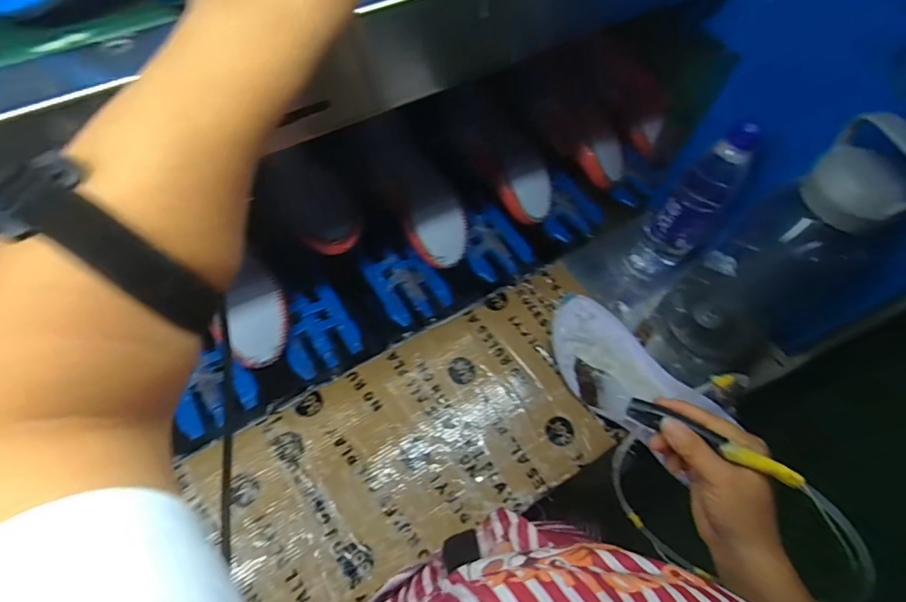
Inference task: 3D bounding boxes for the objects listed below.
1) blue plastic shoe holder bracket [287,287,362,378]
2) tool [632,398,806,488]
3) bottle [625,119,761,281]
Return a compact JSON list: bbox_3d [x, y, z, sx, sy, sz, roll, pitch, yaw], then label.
[{"bbox_3d":[-0.180,0.037,0.649,0.092,0.026,0.113,-24,62,-18],"label":"blue plastic shoe holder bracket"},{"bbox_3d":[0.196,0.108,0.373,0.124,0.013,0.020,25,58,29],"label":"tool"},{"bbox_3d":[0.307,-0.125,0.626,0.074,0.242,0.087,36,62,18],"label":"bottle"}]

